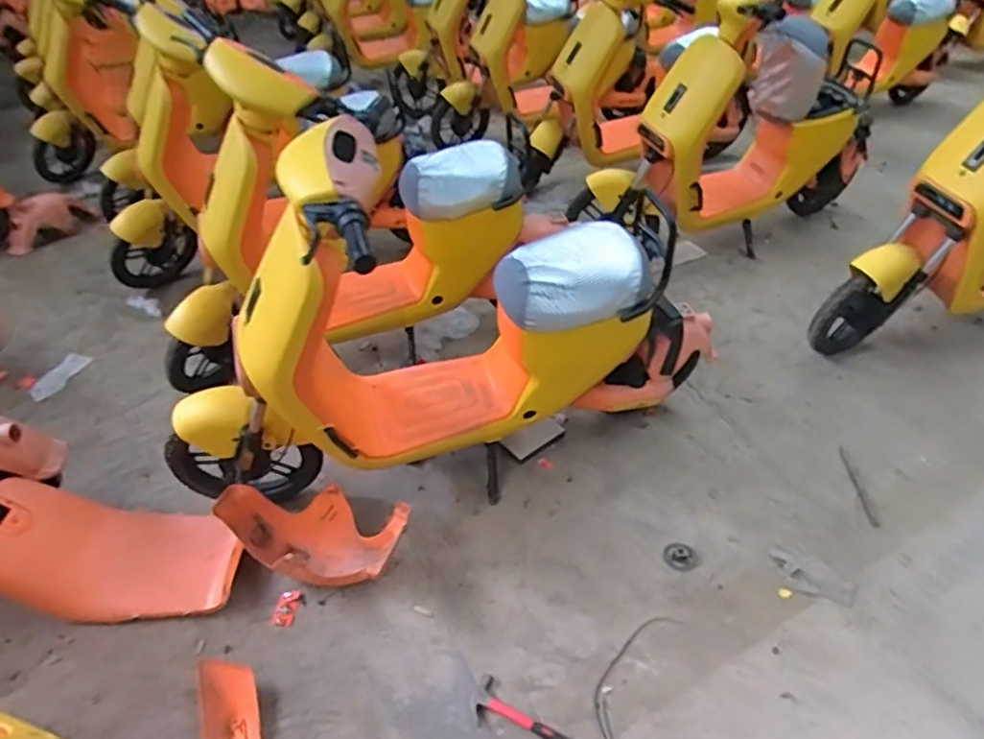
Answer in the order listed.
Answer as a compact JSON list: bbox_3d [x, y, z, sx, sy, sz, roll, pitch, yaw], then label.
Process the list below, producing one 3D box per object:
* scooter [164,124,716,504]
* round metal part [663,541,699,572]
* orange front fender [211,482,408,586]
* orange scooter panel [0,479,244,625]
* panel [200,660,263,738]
[{"bbox_3d":[-0.091,-0.088,1.444,1.334,0.902,0.481,-24,45,-23],"label":"scooter"},{"bbox_3d":[0.472,0.469,1.592,0.083,0.008,0.081,-1,41,1],"label":"round metal part"},{"bbox_3d":[-0.426,0.386,1.522,0.409,0.181,0.181,6,41,10],"label":"orange front fender"},{"bbox_3d":[-0.898,0.432,1.452,0.586,0.095,0.264,13,78,-10],"label":"orange scooter panel"},{"bbox_3d":[-0.520,0.724,1.268,0.110,0.042,0.295,-17,43,-17],"label":"panel"}]

